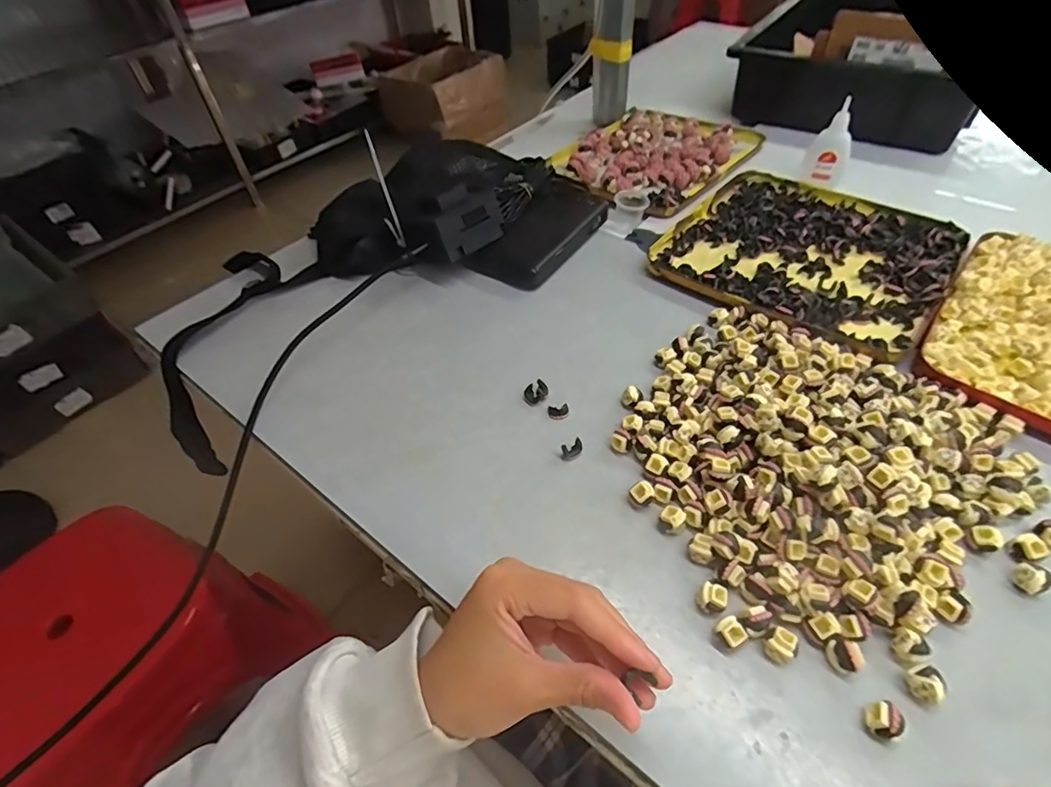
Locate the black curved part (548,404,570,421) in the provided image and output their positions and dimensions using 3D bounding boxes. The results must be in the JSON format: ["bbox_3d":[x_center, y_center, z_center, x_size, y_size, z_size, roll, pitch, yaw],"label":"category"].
[{"bbox_3d":[0.026,0.014,0.404,0.016,0.004,0.012,-4,46,2],"label":"black curved part"}]

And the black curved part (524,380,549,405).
[{"bbox_3d":[0.008,-0.001,0.414,0.021,0.009,0.015,-19,47,-11],"label":"black curved part"}]

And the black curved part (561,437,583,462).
[{"bbox_3d":[0.034,0.042,0.376,0.017,0.009,0.009,-22,48,-14],"label":"black curved part"}]

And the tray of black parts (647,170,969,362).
[{"bbox_3d":[0.278,-0.145,0.516,0.240,0.015,0.242,30,56,30],"label":"tray of black parts"}]

